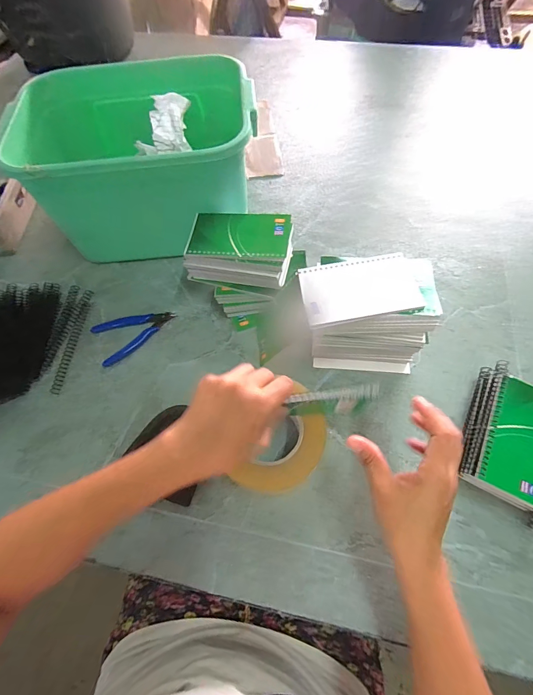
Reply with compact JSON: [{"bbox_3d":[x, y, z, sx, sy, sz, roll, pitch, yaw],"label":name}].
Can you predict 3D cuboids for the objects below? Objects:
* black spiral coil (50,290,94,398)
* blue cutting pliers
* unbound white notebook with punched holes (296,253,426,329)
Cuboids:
[{"bbox_3d":[-0.292,-0.016,0.528,0.016,0.008,0.177,1,63,3],"label":"black spiral coil"},{"bbox_3d":[-0.200,-0.030,0.528,0.119,0.012,0.071,-34,66,-13],"label":"blue cutting pliers"},{"bbox_3d":[0.105,-0.068,0.399,0.126,0.004,0.082,-10,63,-2],"label":"unbound white notebook with punched holes"}]

